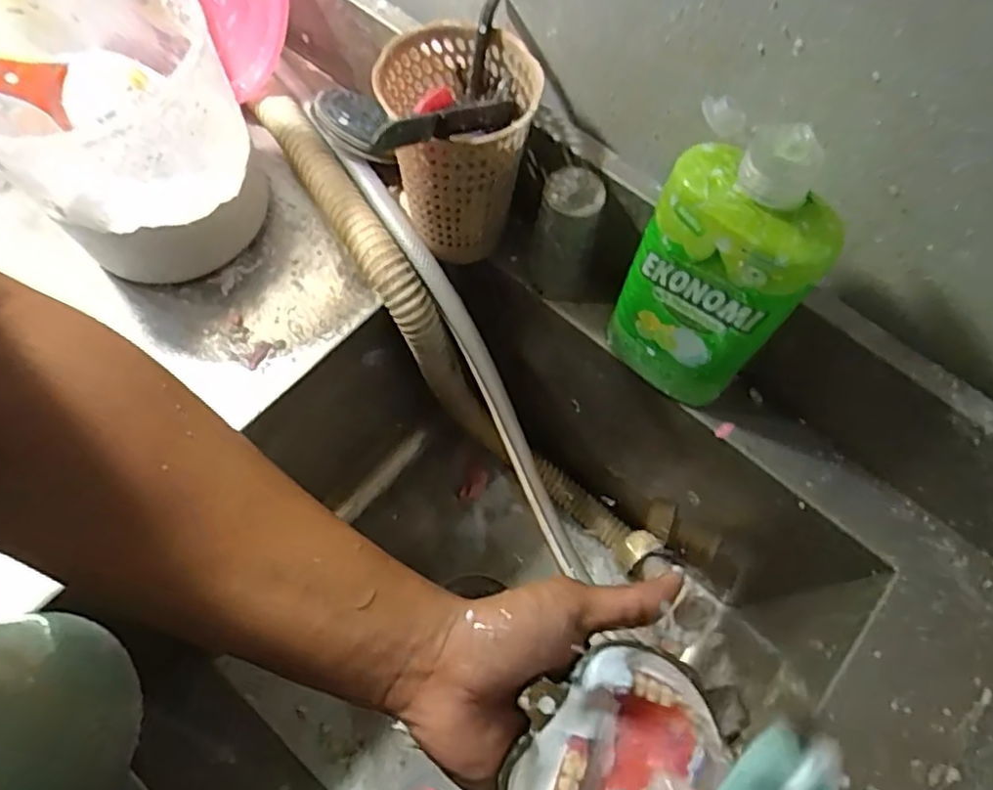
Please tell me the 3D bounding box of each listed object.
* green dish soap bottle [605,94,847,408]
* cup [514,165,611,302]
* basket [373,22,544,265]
[{"bbox_3d":[0.127,-0.070,0.390,0.098,0.207,0.043,35,70,12],"label":"green dish soap bottle"},{"bbox_3d":[0.045,-0.114,0.476,0.047,0.101,0.044,1,67,-3],"label":"cup"},{"bbox_3d":[-0.025,-0.171,0.463,0.098,0.139,0.098,-5,67,-5],"label":"basket"}]

